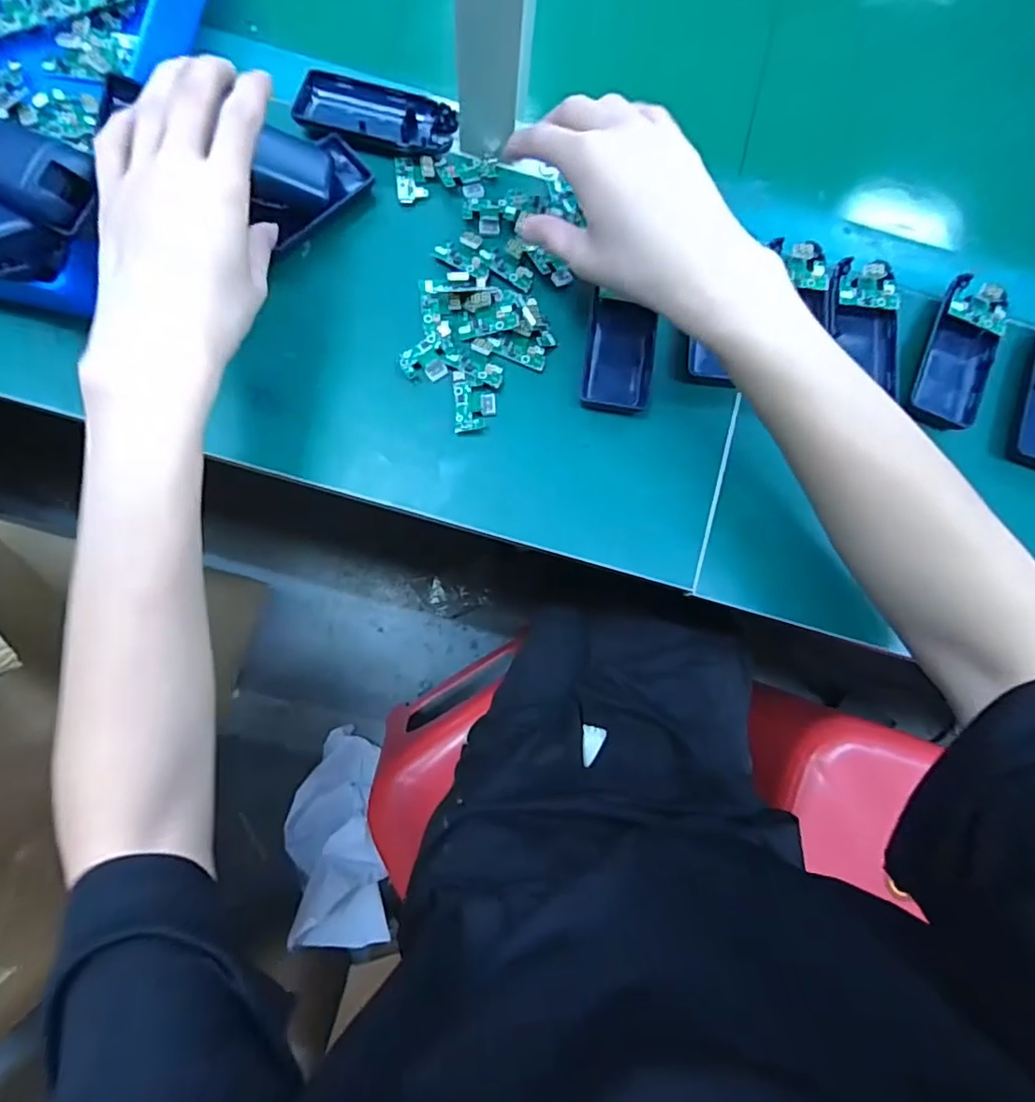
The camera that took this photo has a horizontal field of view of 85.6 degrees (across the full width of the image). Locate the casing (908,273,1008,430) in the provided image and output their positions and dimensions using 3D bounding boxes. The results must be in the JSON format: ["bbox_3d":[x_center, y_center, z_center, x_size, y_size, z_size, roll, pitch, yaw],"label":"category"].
[{"bbox_3d":[0.297,-0.132,0.370,0.043,0.020,0.097,22,81,0],"label":"casing"}]

